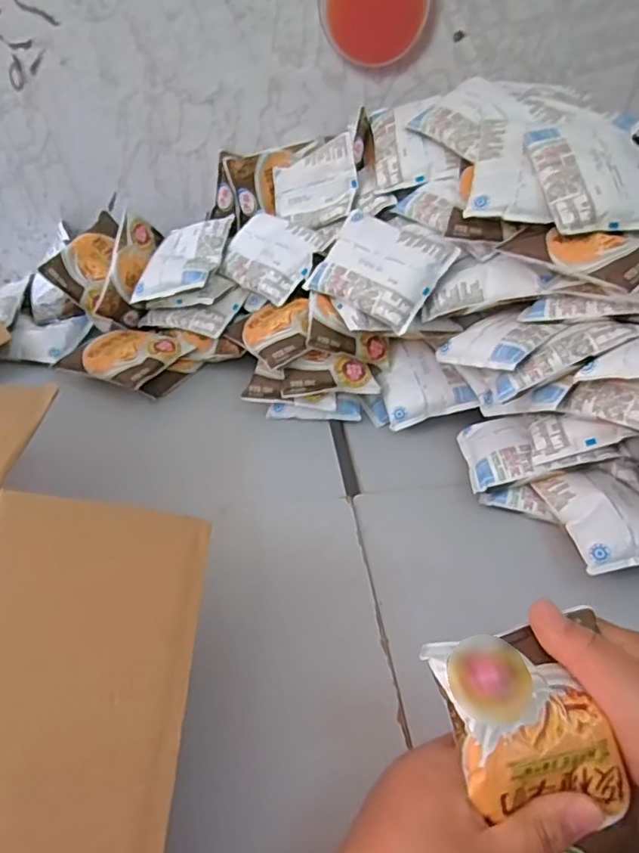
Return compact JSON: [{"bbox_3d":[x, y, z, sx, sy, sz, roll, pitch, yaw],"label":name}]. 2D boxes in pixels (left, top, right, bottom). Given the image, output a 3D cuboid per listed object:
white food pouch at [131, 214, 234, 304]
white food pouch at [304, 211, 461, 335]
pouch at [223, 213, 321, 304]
[{"bbox_3d":[-0.158,-0.195,0.690,0.095,0.019,0.115,-1,55,16],"label":"white food pouch"},{"bbox_3d":[0.058,-0.160,0.586,0.124,0.022,0.102,36,88,29],"label":"white food pouch"},{"bbox_3d":[-0.056,-0.194,0.676,0.093,0.020,0.127,-48,54,-2],"label":"pouch"}]

